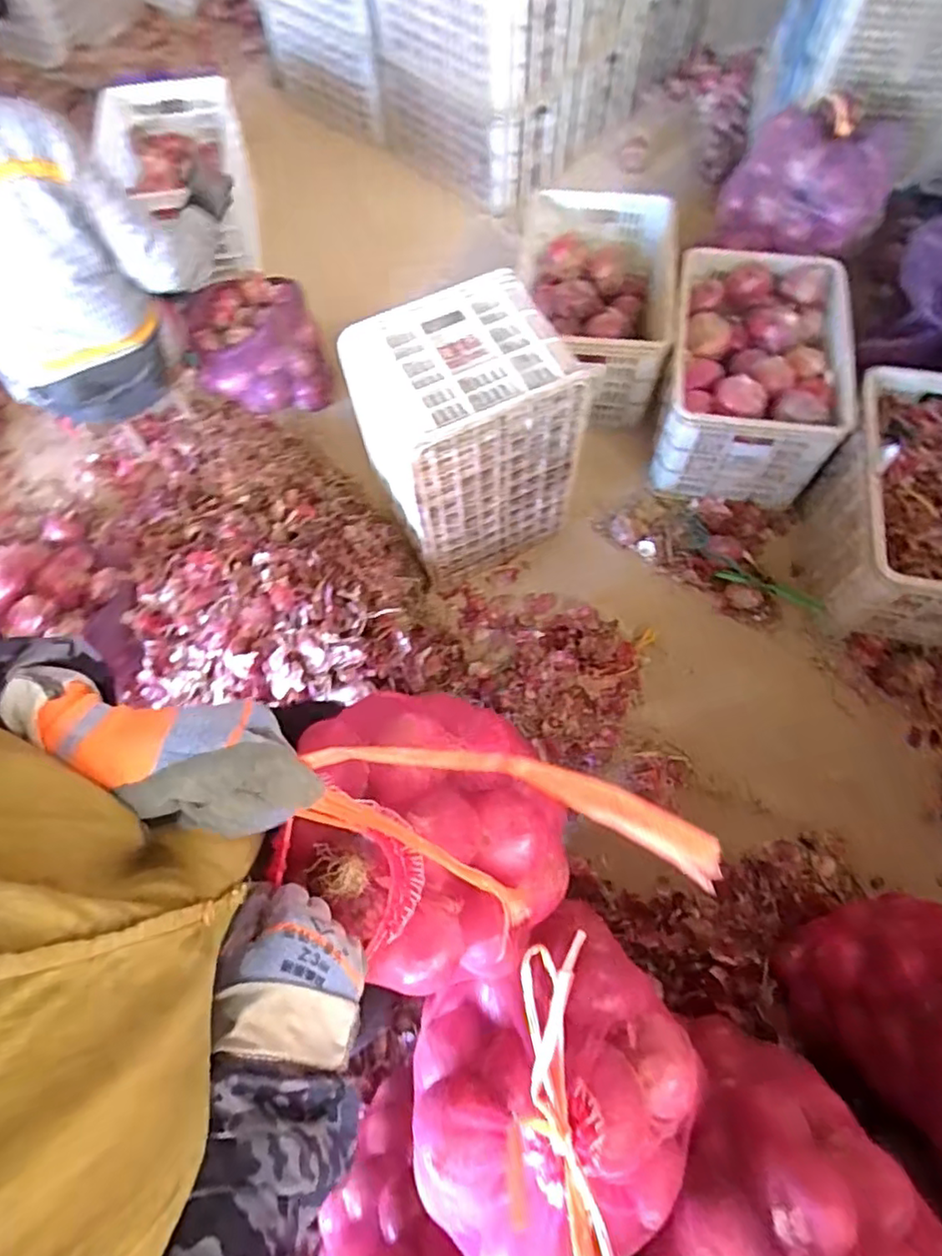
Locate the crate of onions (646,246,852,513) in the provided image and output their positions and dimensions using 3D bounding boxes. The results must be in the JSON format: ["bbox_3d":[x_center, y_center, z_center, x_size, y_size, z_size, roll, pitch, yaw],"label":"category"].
[{"bbox_3d":[0.645,-0.586,1.425,0.360,0.291,0.501,11,69,6],"label":"crate of onions"}]

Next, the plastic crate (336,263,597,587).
[{"bbox_3d":[-0.013,-0.367,1.239,0.349,0.493,0.297,-27,69,-9],"label":"plastic crate"}]

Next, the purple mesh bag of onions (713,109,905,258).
[{"bbox_3d":[0.778,-1.021,1.384,0.358,0.227,0.221,9,68,5],"label":"purple mesh bag of onions"}]

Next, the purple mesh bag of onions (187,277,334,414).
[{"bbox_3d":[-0.561,-0.756,1.603,0.308,0.175,0.330,-16,68,-5],"label":"purple mesh bag of onions"}]

